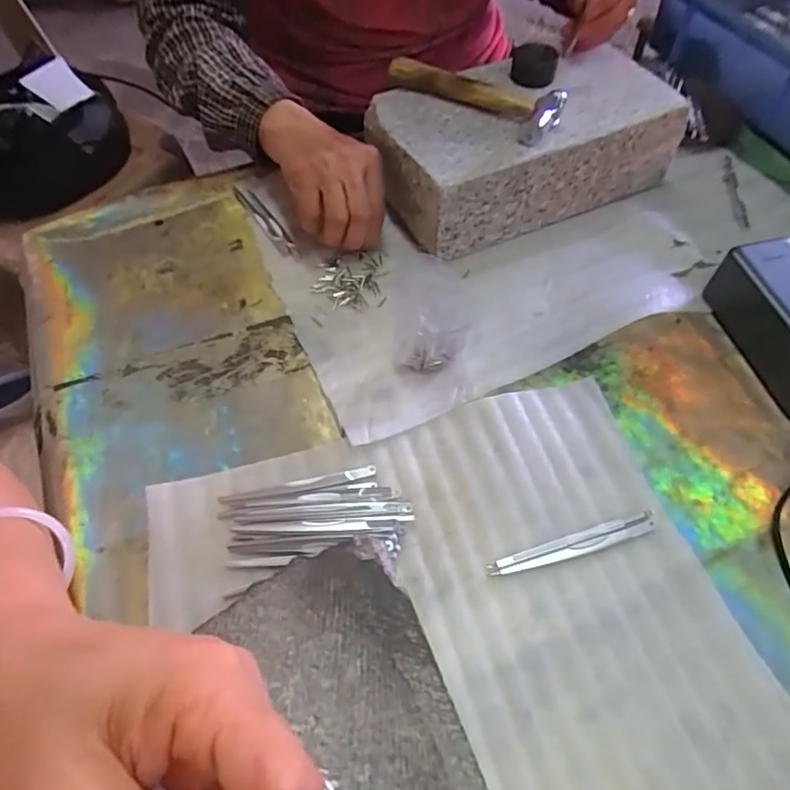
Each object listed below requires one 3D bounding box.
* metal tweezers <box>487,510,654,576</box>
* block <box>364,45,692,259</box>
[{"bbox_3d":[0.109,0.092,0.329,0.107,0.004,0.013,-16,59,-9],"label":"metal tweezers"},{"bbox_3d":[0.109,-0.224,0.482,0.241,0.080,0.132,-23,60,-13],"label":"block"}]

